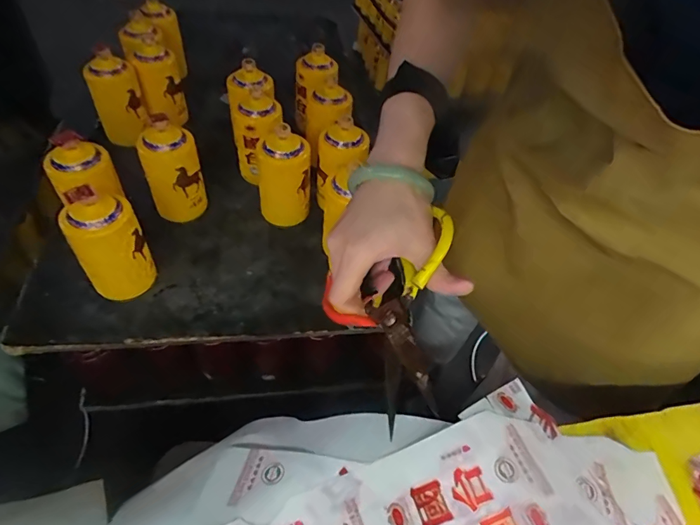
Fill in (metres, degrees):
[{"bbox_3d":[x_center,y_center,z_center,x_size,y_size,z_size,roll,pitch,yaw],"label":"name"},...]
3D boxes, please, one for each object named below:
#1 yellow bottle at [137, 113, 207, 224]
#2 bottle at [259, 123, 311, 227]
[{"bbox_3d":[-0.305,-0.149,0.747,0.089,0.195,0.077,-15,54,-18],"label":"yellow bottle"},{"bbox_3d":[-0.114,-0.144,0.759,0.088,0.178,0.081,0,50,-7],"label":"bottle"}]

